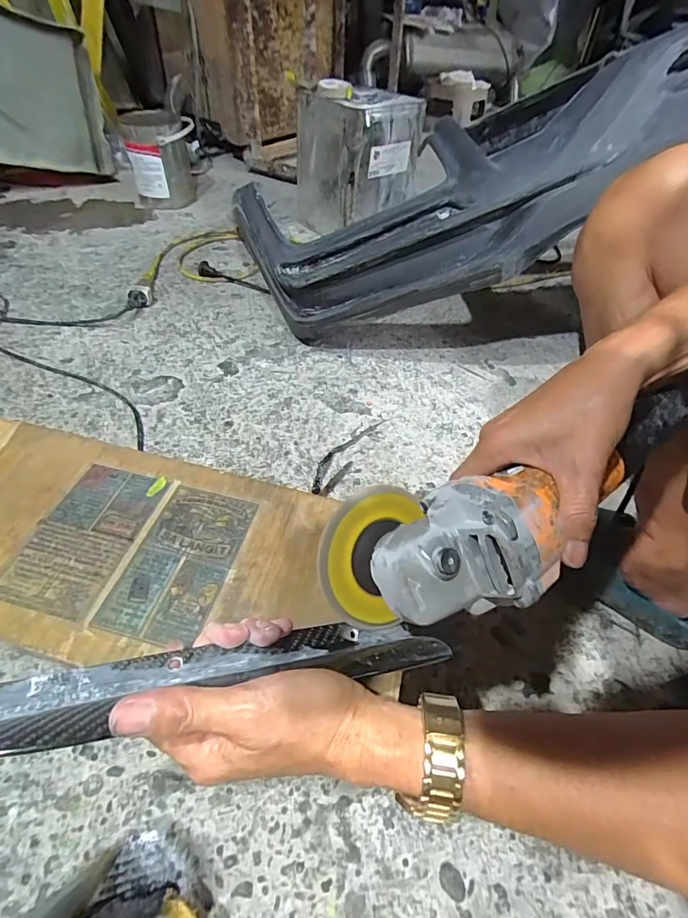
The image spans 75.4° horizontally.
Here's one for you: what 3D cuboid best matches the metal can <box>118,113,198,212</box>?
[{"bbox_3d":[-0.524,-0.861,1.279,0.187,0.219,0.187,-17,51,-19],"label":"metal can"}]

